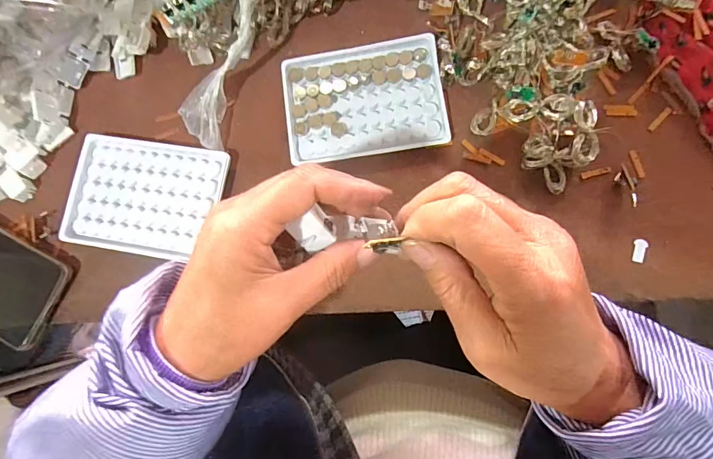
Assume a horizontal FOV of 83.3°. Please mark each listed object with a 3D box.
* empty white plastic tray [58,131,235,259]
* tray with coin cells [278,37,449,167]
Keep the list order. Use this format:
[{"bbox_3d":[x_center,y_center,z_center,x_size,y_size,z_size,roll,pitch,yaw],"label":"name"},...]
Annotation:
[{"bbox_3d":[-0.179,-0.028,0.341,0.131,0.010,0.096,9,84,7],"label":"empty white plastic tray"},{"bbox_3d":[0.006,-0.108,0.333,0.129,0.006,0.095,-8,83,5],"label":"tray with coin cells"}]

